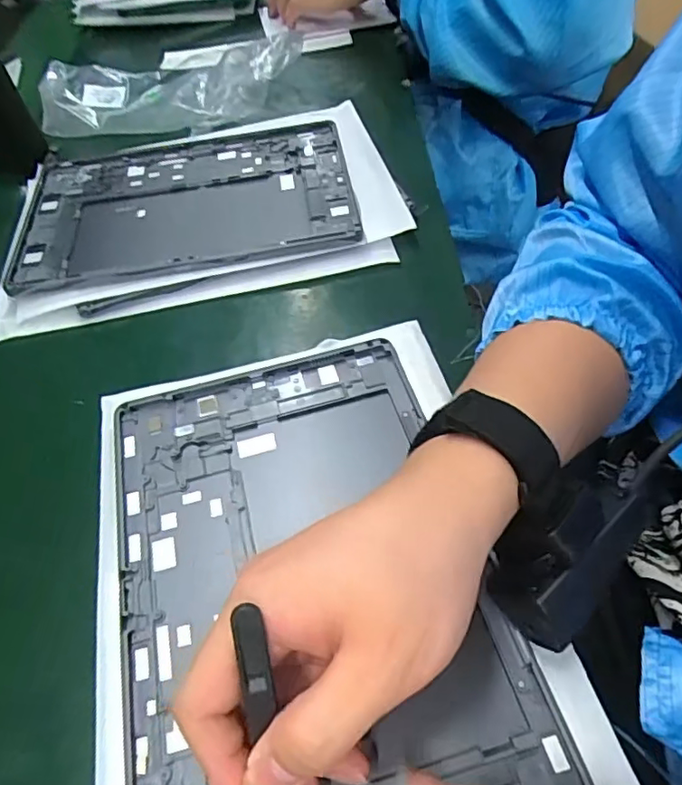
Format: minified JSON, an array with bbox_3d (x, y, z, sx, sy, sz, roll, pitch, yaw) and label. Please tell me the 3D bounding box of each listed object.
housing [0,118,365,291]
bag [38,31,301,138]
[{"bbox_3d":[-0.125,-0.155,0.465,0.260,0.011,0.172,-8,52,0],"label":"housing"},{"bbox_3d":[-0.166,-0.309,0.561,0.257,0.050,0.143,-9,52,-2],"label":"bag"}]

